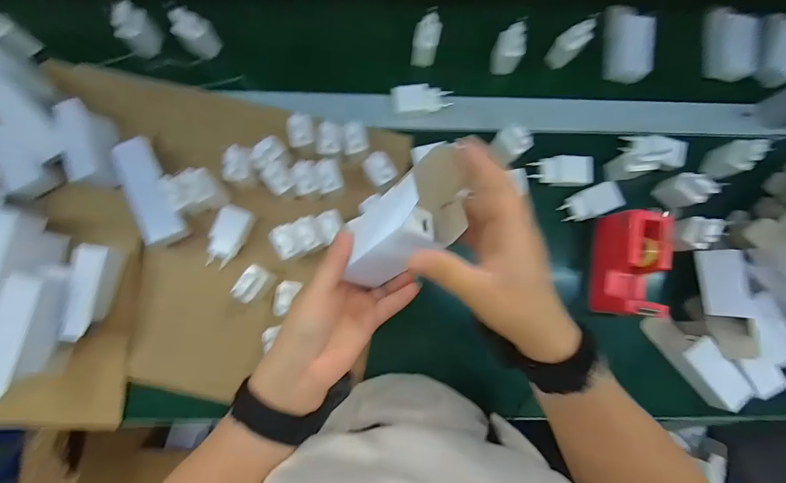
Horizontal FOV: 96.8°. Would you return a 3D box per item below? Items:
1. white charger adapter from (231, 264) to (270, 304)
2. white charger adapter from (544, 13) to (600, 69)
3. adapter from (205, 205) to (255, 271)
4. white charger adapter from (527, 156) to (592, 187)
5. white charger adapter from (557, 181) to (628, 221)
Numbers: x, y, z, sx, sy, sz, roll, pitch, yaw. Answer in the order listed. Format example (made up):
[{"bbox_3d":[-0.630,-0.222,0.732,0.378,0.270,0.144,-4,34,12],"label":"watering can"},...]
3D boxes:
[{"bbox_3d":[-0.173,0.050,0.419,0.025,0.026,0.045,33,83,1],"label":"white charger adapter"},{"bbox_3d":[0.265,-0.295,0.516,0.027,0.083,0.032,-30,82,-34],"label":"white charger adapter"},{"bbox_3d":[-0.218,-0.006,0.461,0.042,0.023,0.082,24,83,0],"label":"adapter"},{"bbox_3d":[0.238,-0.100,0.499,0.076,0.022,0.042,1,90,9],"label":"white charger adapter"},{"bbox_3d":[0.276,-0.054,0.486,0.079,0.025,0.041,-21,85,-5],"label":"white charger adapter"}]

